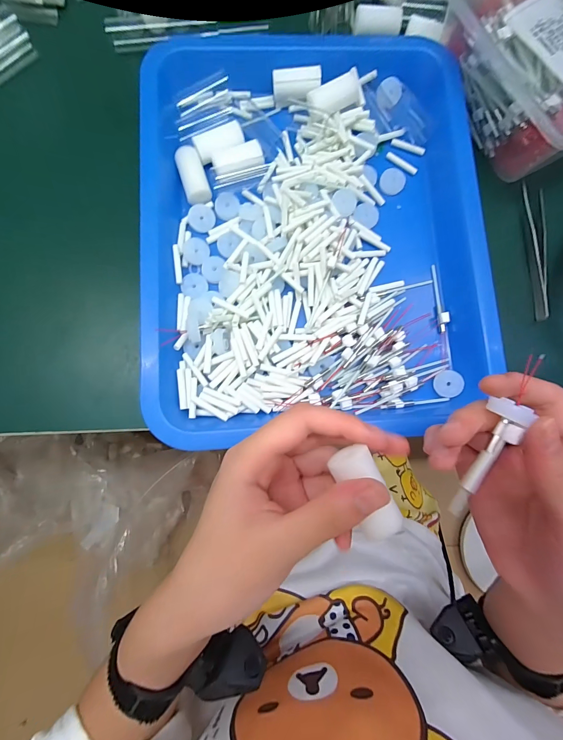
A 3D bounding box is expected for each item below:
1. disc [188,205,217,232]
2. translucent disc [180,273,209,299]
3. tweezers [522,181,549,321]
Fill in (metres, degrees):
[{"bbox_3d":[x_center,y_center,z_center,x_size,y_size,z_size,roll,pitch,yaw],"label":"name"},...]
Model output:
[{"bbox_3d":[-0.066,-0.126,0.256,0.022,0.006,0.021,0,84,-4],"label":"disc"},{"bbox_3d":[-0.071,-0.069,0.251,0.021,0.005,0.019,-38,88,-7],"label":"translucent disc"},{"bbox_3d":[0.221,-0.104,0.270,0.015,0.010,0.123,5,84,-3],"label":"tweezers"}]

